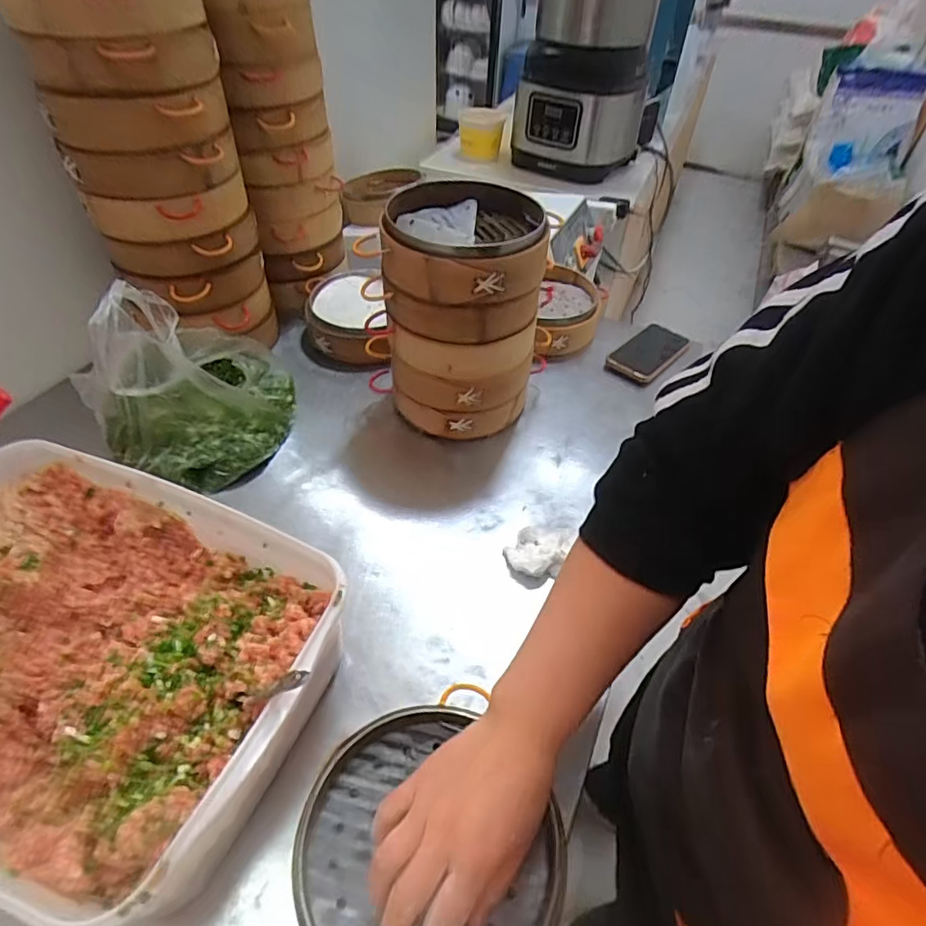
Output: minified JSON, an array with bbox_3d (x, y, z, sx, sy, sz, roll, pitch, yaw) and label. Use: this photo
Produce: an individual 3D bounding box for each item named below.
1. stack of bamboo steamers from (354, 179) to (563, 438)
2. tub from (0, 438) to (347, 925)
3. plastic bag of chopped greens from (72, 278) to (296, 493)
[{"bbox_3d":[-0.012,-0.178,0.670,0.190,0.238,0.189,-1,47,-4],"label":"stack of bamboo steamers"},{"bbox_3d":[-0.297,0.140,0.438,0.372,0.102,0.252,20,49,15],"label":"tub"},{"bbox_3d":[-0.284,-0.098,0.624,0.152,0.180,0.215,25,51,19],"label":"plastic bag of chopped greens"}]

